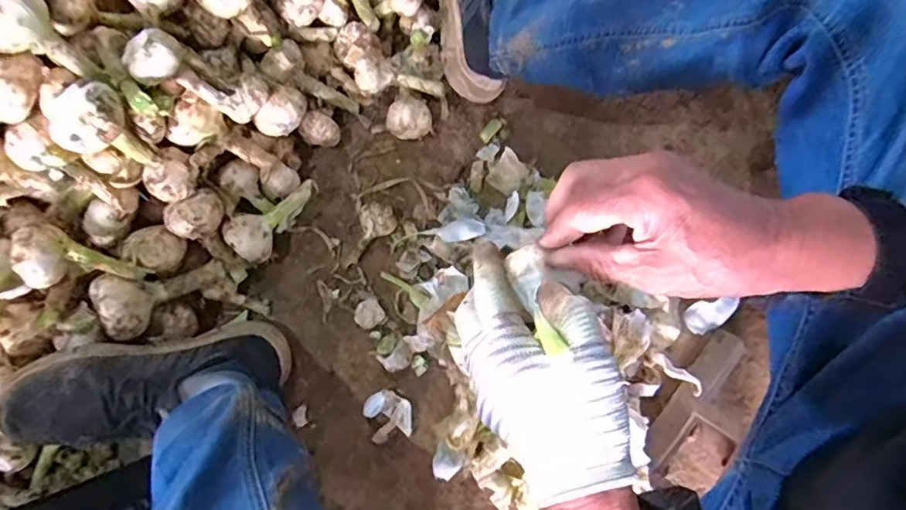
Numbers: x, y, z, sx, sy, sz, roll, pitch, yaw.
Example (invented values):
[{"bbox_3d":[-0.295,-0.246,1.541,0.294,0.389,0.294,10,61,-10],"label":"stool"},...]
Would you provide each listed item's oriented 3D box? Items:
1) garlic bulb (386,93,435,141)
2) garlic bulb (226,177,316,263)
[{"bbox_3d":[-0.052,-0.165,0.657,0.052,0.047,0.045,-2,80,-1],"label":"garlic bulb"},{"bbox_3d":[-0.206,-0.046,0.612,0.045,0.041,0.111,35,81,5],"label":"garlic bulb"}]

